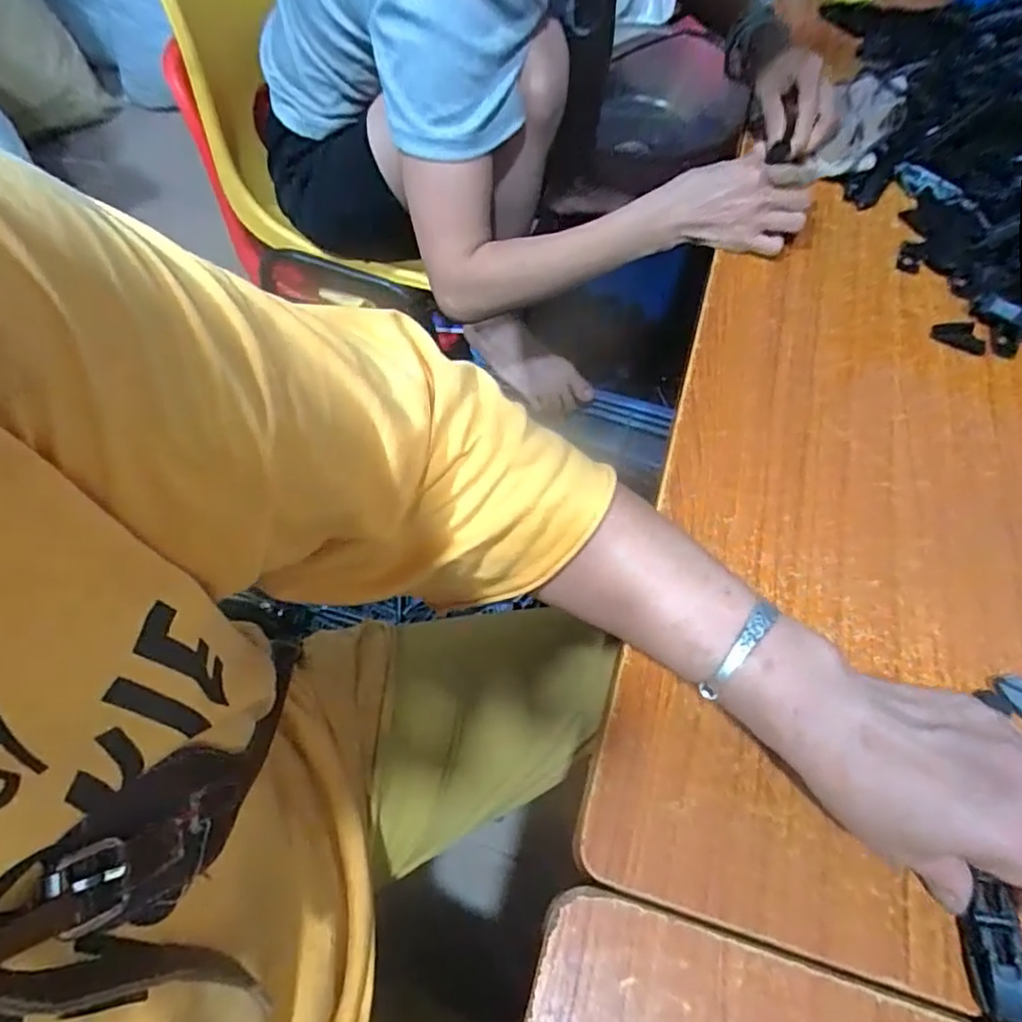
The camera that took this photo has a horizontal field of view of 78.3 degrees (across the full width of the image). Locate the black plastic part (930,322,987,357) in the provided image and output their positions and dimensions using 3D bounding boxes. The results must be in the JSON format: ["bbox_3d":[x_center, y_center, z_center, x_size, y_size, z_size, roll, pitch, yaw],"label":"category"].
[{"bbox_3d":[0.363,-0.142,0.508,0.044,0.009,0.025,15,59,6],"label":"black plastic part"}]

